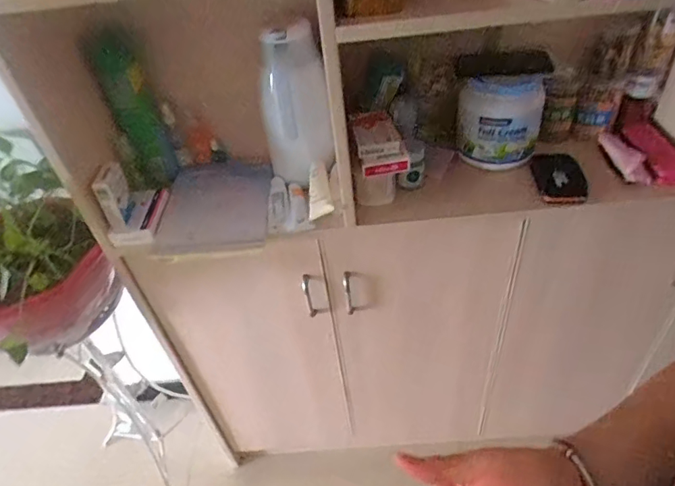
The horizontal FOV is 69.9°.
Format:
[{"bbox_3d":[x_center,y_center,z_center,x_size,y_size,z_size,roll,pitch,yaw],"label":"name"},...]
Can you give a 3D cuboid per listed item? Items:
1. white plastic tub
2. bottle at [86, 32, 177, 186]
[{"bbox_3d":[0.283,-0.220,0.841,0.129,0.160,0.103,10,46,18],"label":"white plastic tub"},{"bbox_3d":[-0.351,-0.228,0.837,0.072,0.258,0.068,-14,43,-8],"label":"bottle"}]

